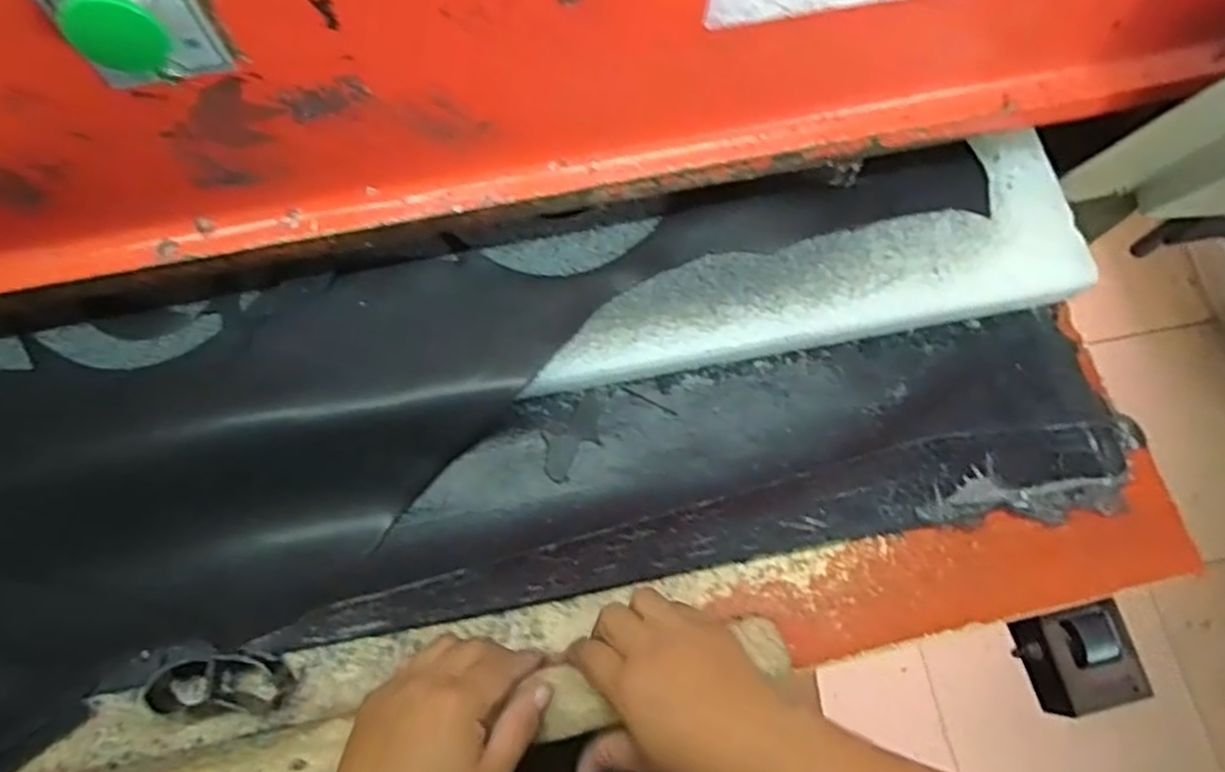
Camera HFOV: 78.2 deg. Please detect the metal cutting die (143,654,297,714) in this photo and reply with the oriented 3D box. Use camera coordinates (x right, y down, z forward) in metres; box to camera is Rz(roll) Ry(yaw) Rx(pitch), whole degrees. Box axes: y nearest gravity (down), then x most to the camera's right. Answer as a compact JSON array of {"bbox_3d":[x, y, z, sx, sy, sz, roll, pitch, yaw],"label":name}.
[{"bbox_3d":[-0.239,0.183,0.461,0.075,0.043,0.034,0,72,0],"label":"metal cutting die"}]

